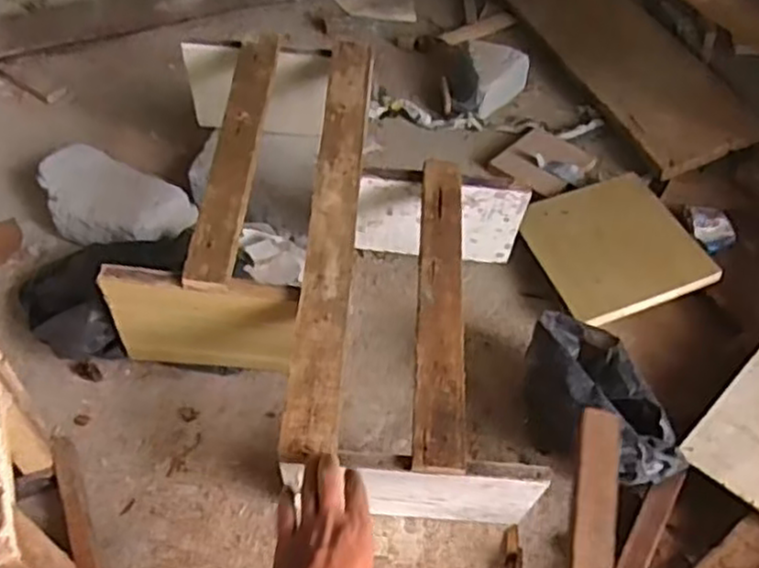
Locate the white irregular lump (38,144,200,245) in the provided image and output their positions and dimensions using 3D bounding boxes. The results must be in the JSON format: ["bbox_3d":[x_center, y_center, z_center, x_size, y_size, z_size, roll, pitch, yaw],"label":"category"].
[{"bbox_3d":[-0.374,-0.109,1.008,0.219,0.066,0.122,23,54,17],"label":"white irregular lump"}]

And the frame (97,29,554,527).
[{"bbox_3d":[-0.057,-0.034,0.848,0.441,0.204,0.544,4,52,3],"label":"frame"}]

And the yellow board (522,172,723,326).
[{"bbox_3d":[0.312,-0.056,0.980,0.192,0.010,0.232,-18,48,-3],"label":"yellow board"}]

